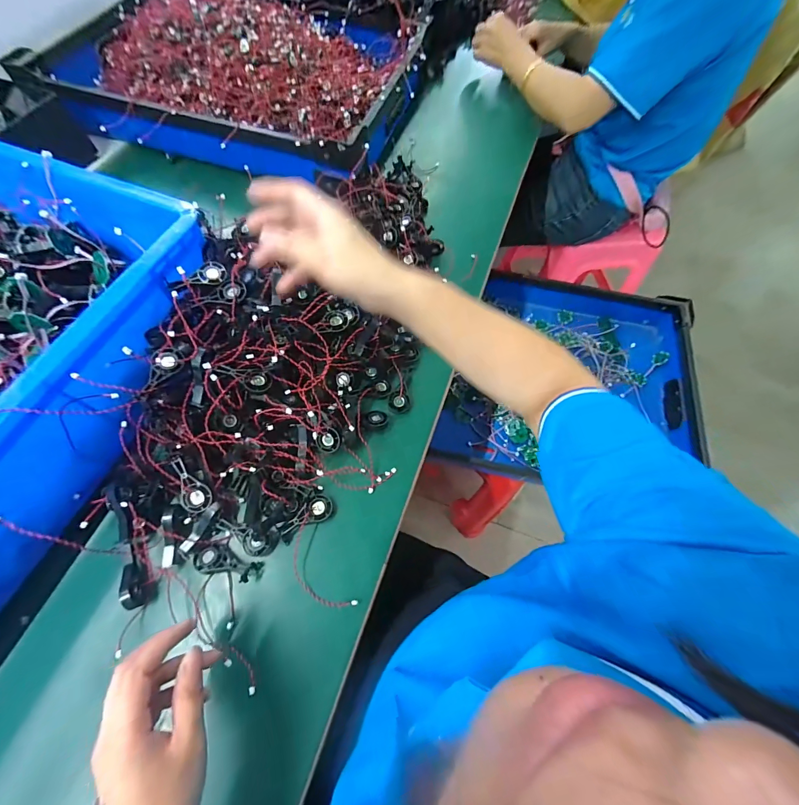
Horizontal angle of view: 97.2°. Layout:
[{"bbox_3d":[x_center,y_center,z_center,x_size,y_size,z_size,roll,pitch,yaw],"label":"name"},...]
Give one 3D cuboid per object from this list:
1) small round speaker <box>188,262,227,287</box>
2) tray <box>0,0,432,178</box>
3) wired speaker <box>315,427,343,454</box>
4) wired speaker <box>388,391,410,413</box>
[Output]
[{"bbox_3d":[-0.216,-0.143,0.395,0.038,0.009,0.028,-18,68,-10],"label":"small round speaker"},{"bbox_3d":[-0.297,-0.614,0.634,0.635,0.103,0.447,12,66,4],"label":"tray"},{"bbox_3d":[-0.080,0.042,0.404,0.026,0.011,0.032,17,109,4],"label":"wired speaker"},{"bbox_3d":[0.000,0.000,0.448,0.026,0.013,0.024,1,66,-2],"label":"wired speaker"}]

